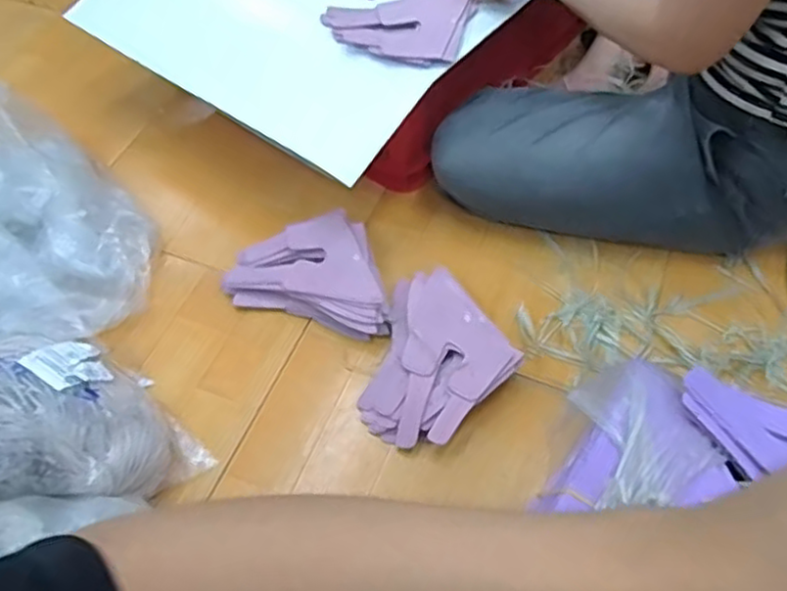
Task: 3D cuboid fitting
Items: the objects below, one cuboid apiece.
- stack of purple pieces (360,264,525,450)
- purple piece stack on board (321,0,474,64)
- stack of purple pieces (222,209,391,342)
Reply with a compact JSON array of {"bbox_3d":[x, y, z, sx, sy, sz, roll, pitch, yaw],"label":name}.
[{"bbox_3d":[0.037,0.077,0.813,0.189,0.048,0.171,-39,64,-23],"label":"stack of purple pieces"},{"bbox_3d":[0.019,-0.346,0.889,0.192,0.006,0.148,-13,57,-8],"label":"purple piece stack on board"},{"bbox_3d":[-0.097,-0.037,0.889,0.219,0.054,0.145,14,57,10],"label":"stack of purple pieces"}]

